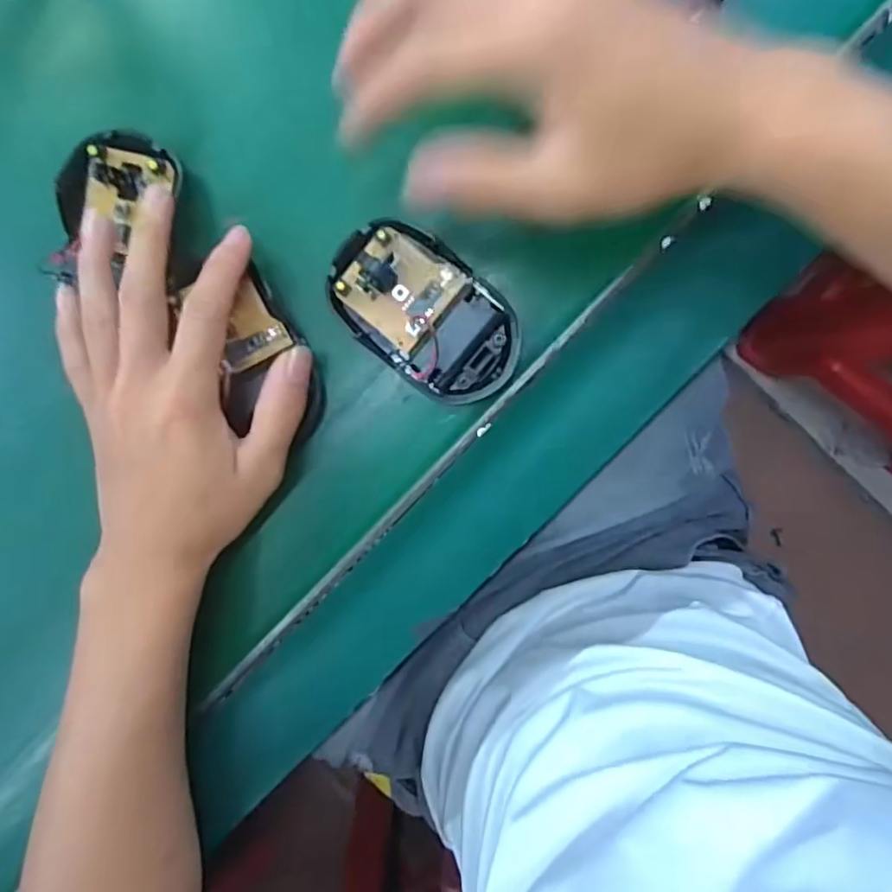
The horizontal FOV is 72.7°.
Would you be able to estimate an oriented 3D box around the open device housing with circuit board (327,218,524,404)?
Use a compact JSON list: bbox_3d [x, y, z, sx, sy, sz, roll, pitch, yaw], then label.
[{"bbox_3d":[-0.009,-0.062,0.285,0.095,0.022,0.057,39,97,0],"label":"open device housing with circuit board"}]

